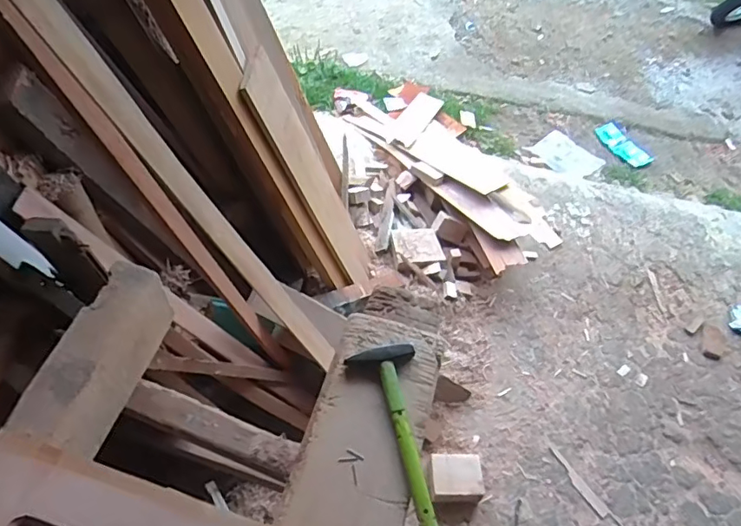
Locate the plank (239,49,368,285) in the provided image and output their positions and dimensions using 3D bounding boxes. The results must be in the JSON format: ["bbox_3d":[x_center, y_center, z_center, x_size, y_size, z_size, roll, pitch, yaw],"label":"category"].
[{"bbox_3d":[-0.123,-0.181,1.285,0.026,0.662,0.176,-5,49,20],"label":"plank"}]

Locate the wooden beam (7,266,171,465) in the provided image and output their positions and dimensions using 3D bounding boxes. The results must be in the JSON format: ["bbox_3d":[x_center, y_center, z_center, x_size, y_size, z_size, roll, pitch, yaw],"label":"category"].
[{"bbox_3d":[-0.357,0.133,0.716,0.069,0.123,0.241,15,53,6],"label":"wooden beam"}]

